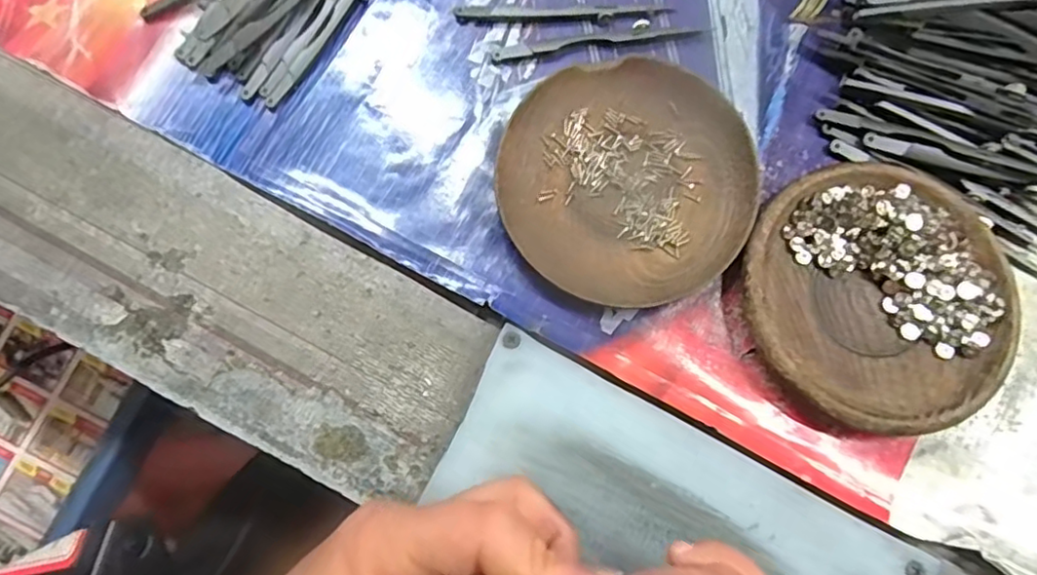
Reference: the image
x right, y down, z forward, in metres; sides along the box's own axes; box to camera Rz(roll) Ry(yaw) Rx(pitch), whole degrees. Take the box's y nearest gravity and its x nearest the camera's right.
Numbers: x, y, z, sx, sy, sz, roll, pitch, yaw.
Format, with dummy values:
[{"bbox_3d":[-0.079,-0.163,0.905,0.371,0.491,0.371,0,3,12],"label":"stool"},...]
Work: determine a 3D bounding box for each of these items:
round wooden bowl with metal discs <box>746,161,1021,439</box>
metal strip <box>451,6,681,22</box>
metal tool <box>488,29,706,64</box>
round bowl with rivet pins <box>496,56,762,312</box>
[{"bbox_3d":[0.152,0.004,0.269,0.107,0.015,0.111,0,79,1],"label":"round wooden bowl with metal discs"},{"bbox_3d":[0.021,-0.136,0.309,0.105,0.004,0.010,1,79,2],"label":"metal strip"},{"bbox_3d":[0.040,-0.121,0.306,0.104,0.004,0.008,-9,79,0],"label":"metal tool"},{"bbox_3d":[0.049,-0.049,0.285,0.112,0.013,0.112,0,79,1],"label":"round bowl with rivet pins"}]

